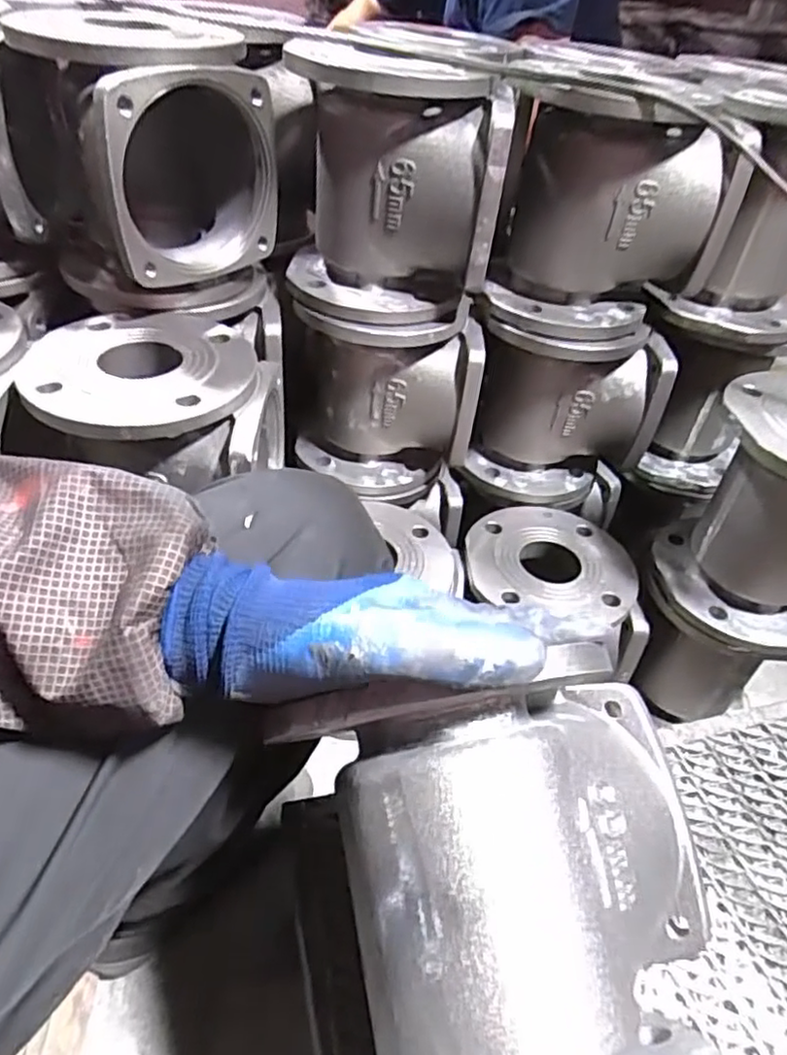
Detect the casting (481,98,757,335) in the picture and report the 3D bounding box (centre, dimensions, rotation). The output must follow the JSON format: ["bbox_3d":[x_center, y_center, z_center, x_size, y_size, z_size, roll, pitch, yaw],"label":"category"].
[{"bbox_3d":[0.202,-0.288,0.609,0.199,0.183,0.140,11,42,5],"label":"casting"}]

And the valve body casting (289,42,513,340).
[{"bbox_3d":[-0.007,-0.293,0.574,0.153,0.192,0.172,-11,45,-18],"label":"valve body casting"}]

